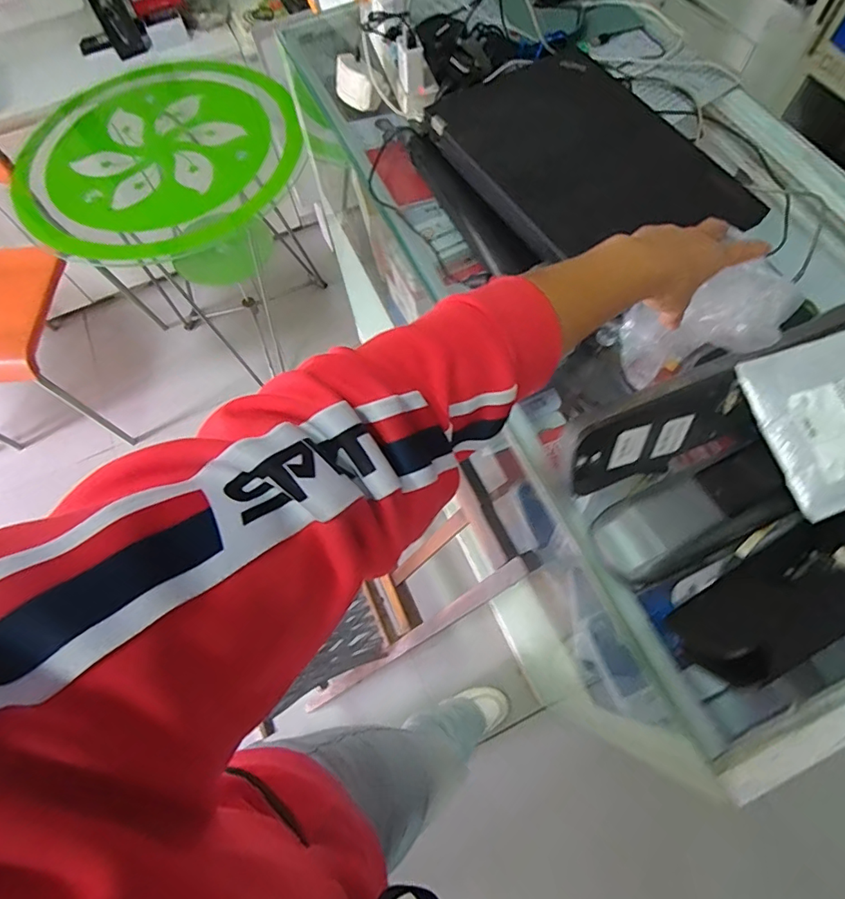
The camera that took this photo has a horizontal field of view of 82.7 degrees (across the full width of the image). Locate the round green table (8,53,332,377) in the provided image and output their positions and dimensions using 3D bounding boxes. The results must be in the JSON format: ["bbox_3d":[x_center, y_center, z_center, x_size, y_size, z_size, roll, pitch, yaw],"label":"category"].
[{"bbox_3d":[-0.596,-0.596,1.367,0.722,0.626,0.564,33,73,15],"label":"round green table"}]

